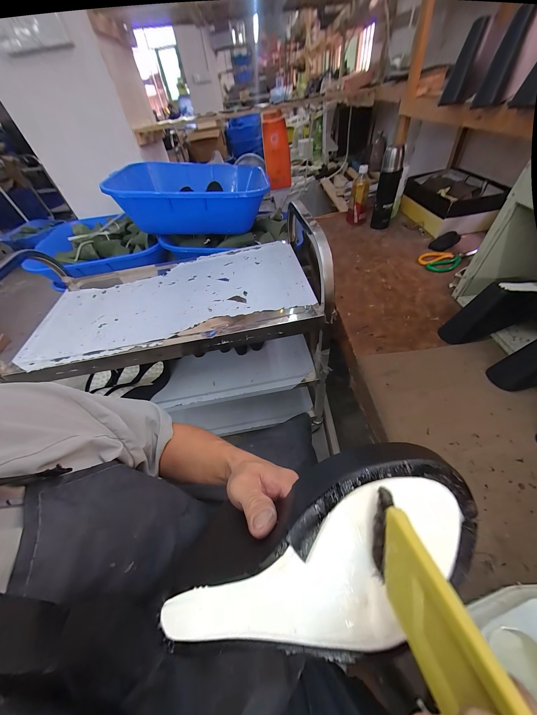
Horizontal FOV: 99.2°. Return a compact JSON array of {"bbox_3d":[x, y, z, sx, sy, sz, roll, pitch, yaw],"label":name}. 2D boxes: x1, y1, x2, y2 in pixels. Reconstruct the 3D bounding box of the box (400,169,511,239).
[{"bbox_3d":[0.647,-0.565,0.852,0.223,0.133,0.345,-2,49,4],"label":"box"}]

